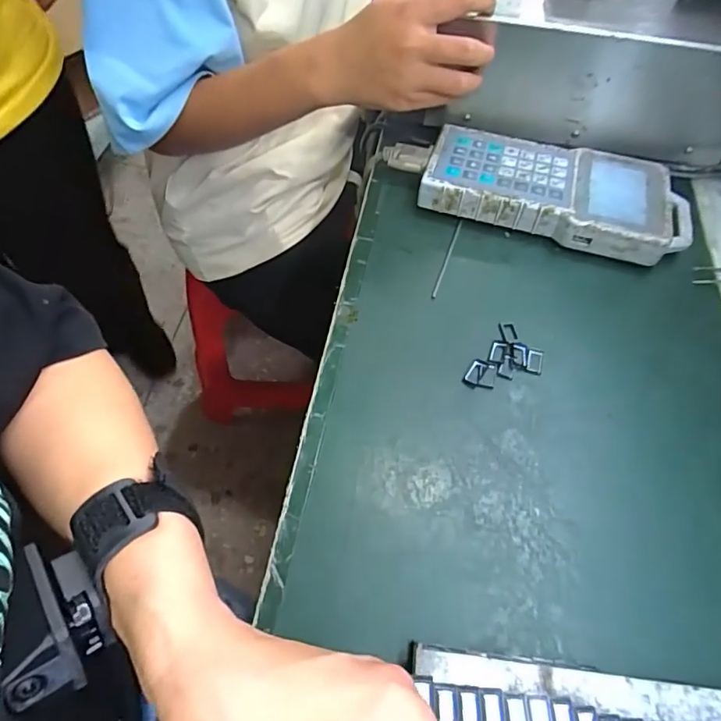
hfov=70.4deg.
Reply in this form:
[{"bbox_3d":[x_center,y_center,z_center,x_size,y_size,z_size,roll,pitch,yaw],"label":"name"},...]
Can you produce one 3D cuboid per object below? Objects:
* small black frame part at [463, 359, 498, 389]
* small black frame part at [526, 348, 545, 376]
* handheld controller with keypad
[{"bbox_3d":[0.086,0.009,0.366,0.022,0.004,0.020,14,58,9],"label":"small black frame part"},{"bbox_3d":[0.127,0.000,0.372,0.012,0.004,0.022,14,58,9],"label":"small black frame part"},{"bbox_3d":[0.173,-0.149,0.454,0.222,0.033,0.104,18,59,11],"label":"handheld controller with keypad"}]

